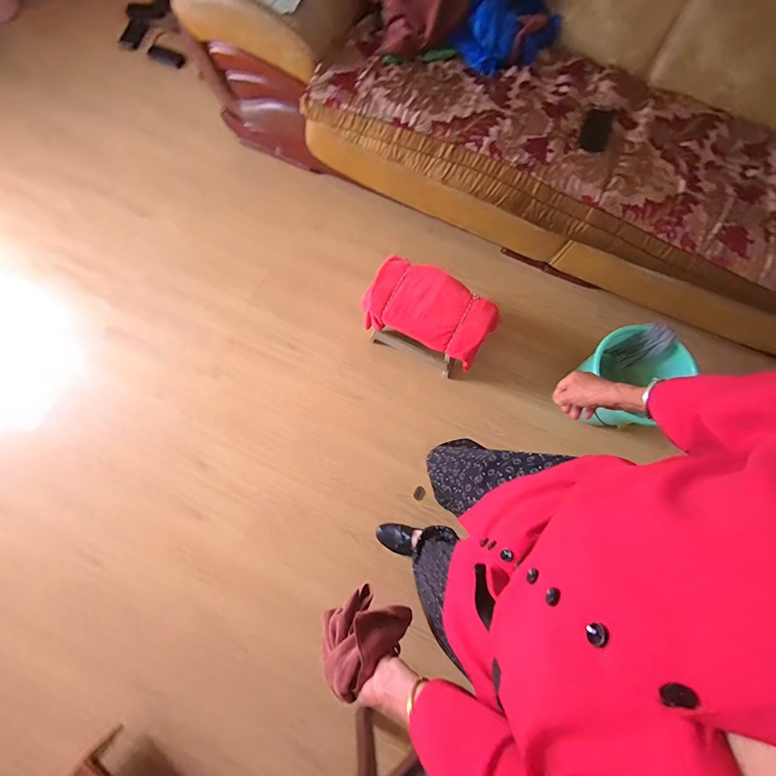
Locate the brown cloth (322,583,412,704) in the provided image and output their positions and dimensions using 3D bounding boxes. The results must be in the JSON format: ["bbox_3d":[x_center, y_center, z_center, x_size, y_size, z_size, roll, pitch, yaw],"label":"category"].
[{"bbox_3d":[-0.043,0.411,0.638,0.096,0.184,0.139,43,78,10],"label":"brown cloth"}]

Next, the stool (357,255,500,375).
[{"bbox_3d":[0.123,-0.211,1.219,0.367,0.288,0.207,27,73,3],"label":"stool"}]

